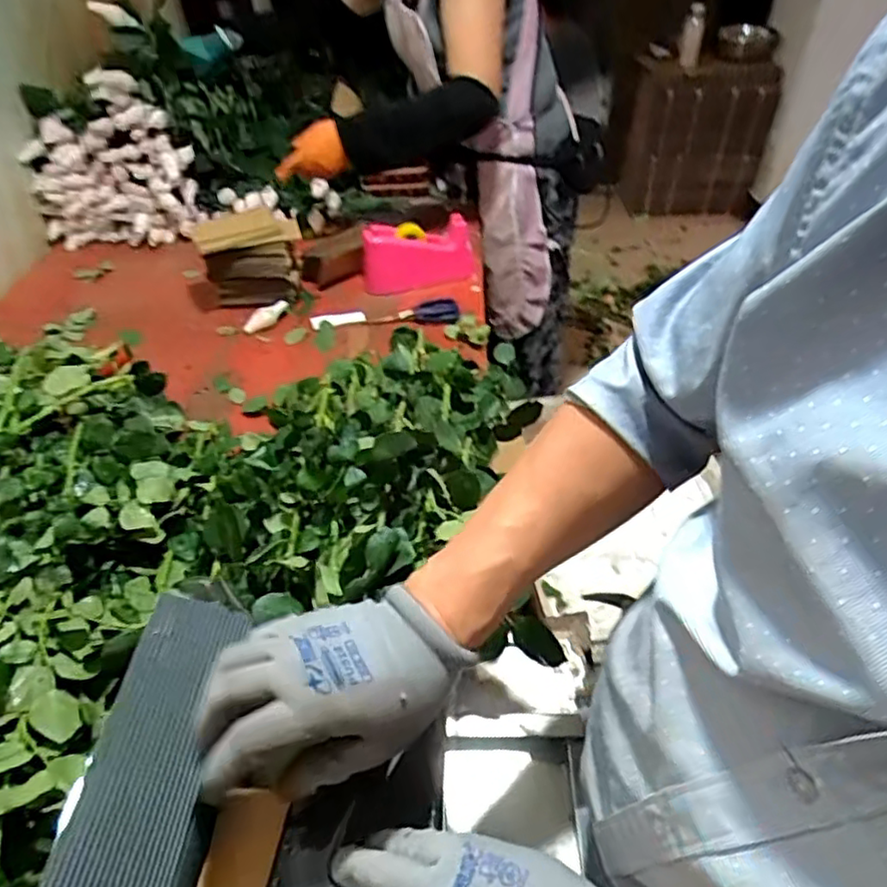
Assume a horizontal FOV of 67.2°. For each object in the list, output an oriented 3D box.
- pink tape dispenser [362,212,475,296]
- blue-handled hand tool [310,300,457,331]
[{"bbox_3d":[-0.046,-0.349,1.224,0.203,0.099,0.051,-7,42,-5],"label":"pink tape dispenser"},{"bbox_3d":[-0.098,-0.218,1.150,0.252,0.030,0.042,-10,43,-9],"label":"blue-handled hand tool"}]

